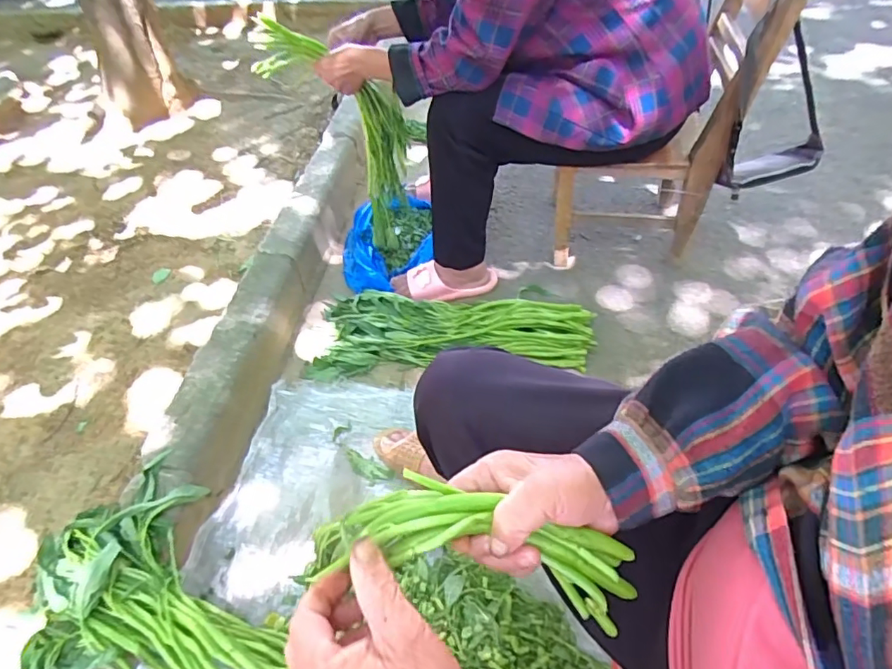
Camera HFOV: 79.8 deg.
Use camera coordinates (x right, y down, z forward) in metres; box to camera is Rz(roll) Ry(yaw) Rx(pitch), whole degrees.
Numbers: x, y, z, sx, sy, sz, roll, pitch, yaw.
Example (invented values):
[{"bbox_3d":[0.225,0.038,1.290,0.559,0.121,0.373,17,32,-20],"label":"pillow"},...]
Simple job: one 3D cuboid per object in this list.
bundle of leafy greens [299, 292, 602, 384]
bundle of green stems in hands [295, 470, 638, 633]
[{"bbox_3d":[0.000,-0.009,1.082,0.574,0.063,0.219,1,50,6],"label":"bundle of leafy greens"},{"bbox_3d":[0.016,0.135,0.337,0.199,0.062,0.056,10,52,3],"label":"bundle of green stems in hands"}]

